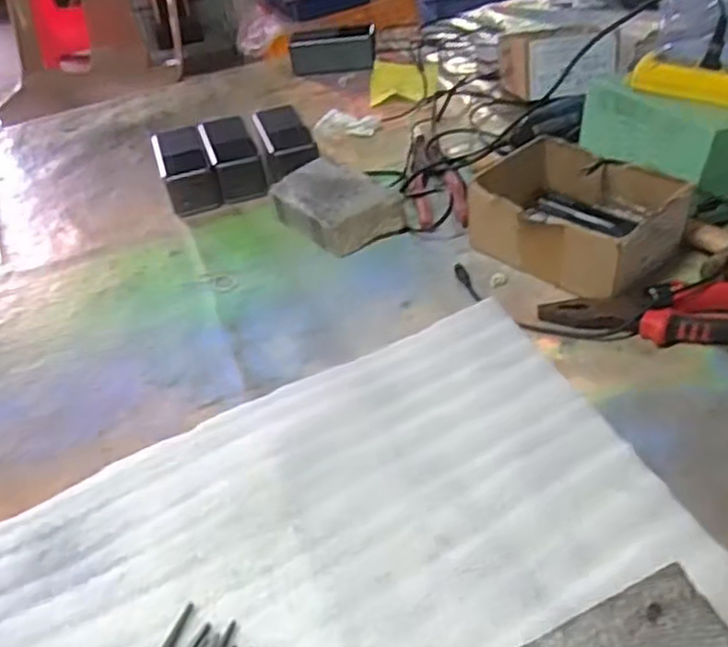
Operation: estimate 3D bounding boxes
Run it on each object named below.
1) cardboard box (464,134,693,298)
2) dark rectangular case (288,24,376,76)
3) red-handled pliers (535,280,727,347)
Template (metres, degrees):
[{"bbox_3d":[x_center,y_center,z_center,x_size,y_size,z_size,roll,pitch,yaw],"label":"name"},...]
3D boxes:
[{"bbox_3d":[0.193,-0.098,0.641,0.129,0.066,0.157,-35,47,-30],"label":"cardboard box"},{"bbox_3d":[-0.047,-0.413,1.079,0.129,0.053,0.065,1,40,9],"label":"dark rectangular case"},{"bbox_3d":[0.256,-0.011,0.552,0.218,0.030,0.053,4,40,13],"label":"red-handled pliers"}]

